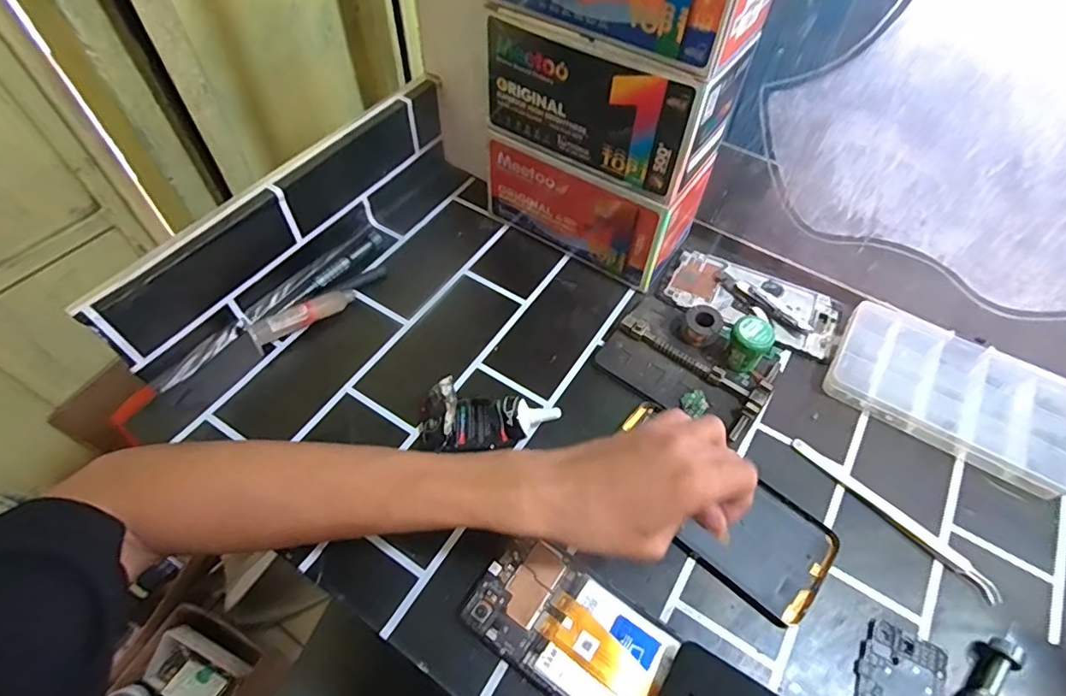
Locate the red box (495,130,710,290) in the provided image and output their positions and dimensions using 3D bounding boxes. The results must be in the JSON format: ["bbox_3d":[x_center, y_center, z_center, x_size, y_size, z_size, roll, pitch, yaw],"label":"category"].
[{"bbox_3d":[0.053,-0.141,0.498,0.178,0.097,0.086,29,59,16],"label":"red box"}]

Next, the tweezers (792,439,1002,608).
[{"bbox_3d":[0.253,0.116,0.386,0.016,0.005,0.148,-37,64,-23],"label":"tweezers"}]

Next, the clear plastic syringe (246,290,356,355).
[{"bbox_3d":[-0.191,-0.027,0.454,0.087,0.019,0.018,-35,64,-23],"label":"clear plastic syringe"}]

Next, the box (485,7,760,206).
[{"bbox_3d":[0.058,-0.199,0.419,0.178,0.092,0.085,28,59,16],"label":"box"}]

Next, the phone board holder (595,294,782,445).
[{"bbox_3d":[0.124,0.013,0.442,0.128,0.023,0.084,37,62,21],"label":"phone board holder"}]

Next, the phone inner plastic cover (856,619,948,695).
[{"bbox_3d":[0.217,0.202,0.326,0.044,0.008,0.065,29,60,17],"label":"phone inner plastic cover"}]

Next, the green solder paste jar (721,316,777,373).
[{"bbox_3d":[0.169,-0.002,0.428,0.030,0.037,0.025,33,61,19],"label":"green solder paste jar"}]

